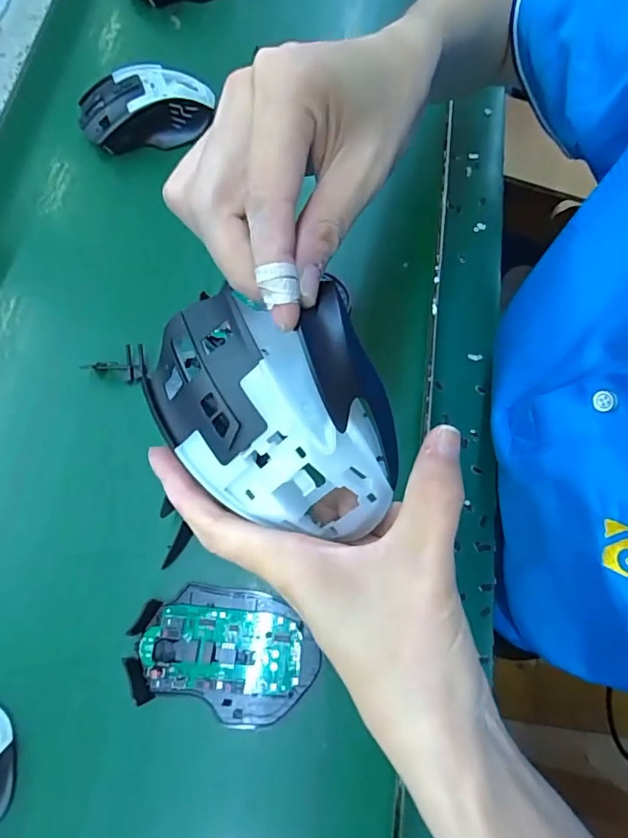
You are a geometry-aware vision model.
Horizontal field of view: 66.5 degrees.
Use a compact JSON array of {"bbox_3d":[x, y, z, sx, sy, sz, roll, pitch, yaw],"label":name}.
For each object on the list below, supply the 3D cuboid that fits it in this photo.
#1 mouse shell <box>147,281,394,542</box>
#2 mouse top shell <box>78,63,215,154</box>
[{"bbox_3d":[-0.018,-0.004,0.189,0.081,0.041,0.099,-22,73,-8],"label":"mouse shell"},{"bbox_3d":[-0.146,-0.269,0.421,0.113,0.041,0.062,-17,73,-6],"label":"mouse top shell"}]

